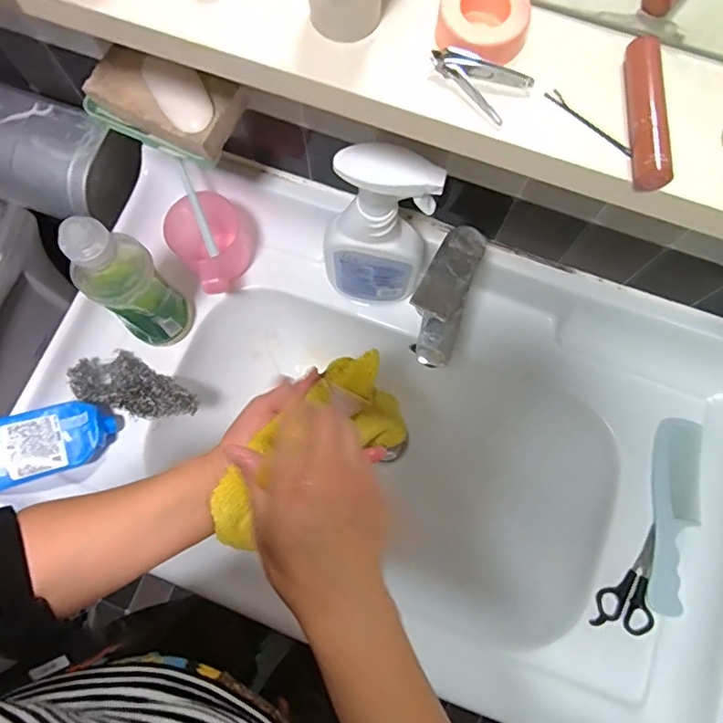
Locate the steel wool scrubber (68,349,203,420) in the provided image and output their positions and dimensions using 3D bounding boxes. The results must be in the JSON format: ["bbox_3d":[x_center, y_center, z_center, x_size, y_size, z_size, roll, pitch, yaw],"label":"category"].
[{"bbox_3d":[-0.269,0.029,0.640,0.143,0.032,0.069,16,77,4],"label":"steel wool scrubber"}]

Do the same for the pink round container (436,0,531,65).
[{"bbox_3d":[0.071,-0.198,0.305,0.049,0.019,0.042,14,76,3],"label":"pink round container"}]

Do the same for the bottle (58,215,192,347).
[{"bbox_3d":[-0.242,-0.077,0.564,0.069,0.231,0.058,-40,80,-9],"label":"bottle"}]

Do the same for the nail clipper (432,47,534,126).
[{"bbox_3d":[0.070,-0.165,0.307,0.052,0.010,0.031,44,80,10],"label":"nail clipper"}]

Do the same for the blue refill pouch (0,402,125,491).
[{"bbox_3d":[-0.367,0.094,0.596,0.177,0.033,0.072,-17,76,-18],"label":"blue refill pouch"}]

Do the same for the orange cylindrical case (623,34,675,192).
[{"bbox_3d":[0.156,-0.138,0.292,0.018,0.019,0.086,1,76,0],"label":"orange cylindrical case"}]

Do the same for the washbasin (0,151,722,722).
[{"bbox_3d":[0.041,0.094,0.651,0.797,0.162,0.486,19,77,4],"label":"washbasin"}]

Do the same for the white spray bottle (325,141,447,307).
[{"bbox_3d":[0.016,-0.127,0.554,0.100,0.242,0.049,15,77,3],"label":"white spray bottle"}]

